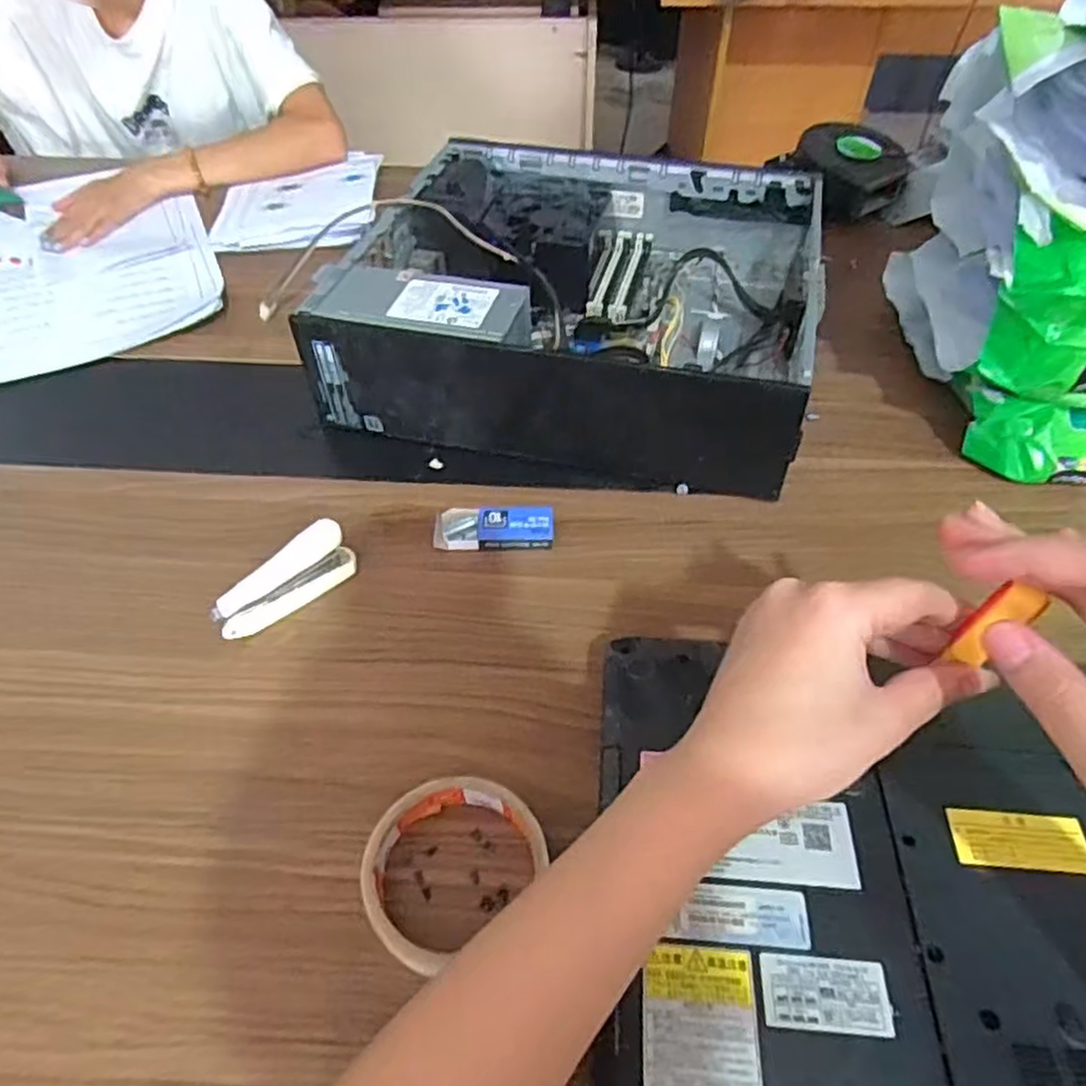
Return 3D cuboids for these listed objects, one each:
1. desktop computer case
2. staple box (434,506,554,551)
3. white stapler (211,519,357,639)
[{"bbox_3d":[0.037,-0.222,0.637,0.359,0.096,0.356,11,50,9],"label":"desktop computer case"},{"bbox_3d":[-0.033,-0.011,0.507,0.081,0.011,0.035,-1,50,-1],"label":"staple box"},{"bbox_3d":[-0.162,0.023,0.459,0.089,0.040,0.025,-32,57,-25],"label":"white stapler"}]

